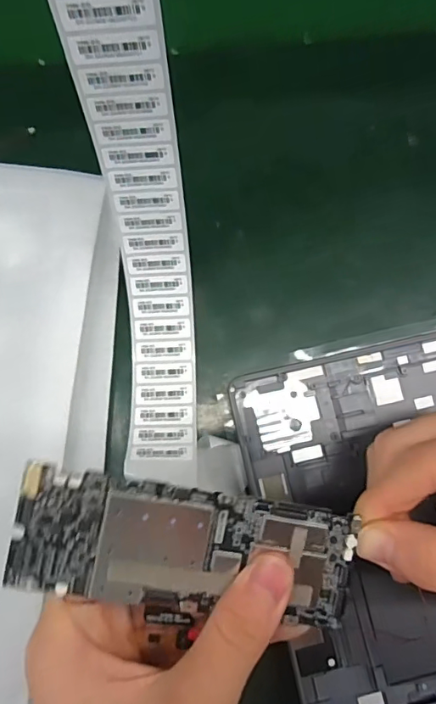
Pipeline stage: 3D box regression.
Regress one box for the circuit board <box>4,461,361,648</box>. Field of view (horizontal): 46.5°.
[{"bbox_3d":[-0.011,0.075,0.185,0.120,0.011,0.051,8,80,-7],"label":"circuit board"}]

